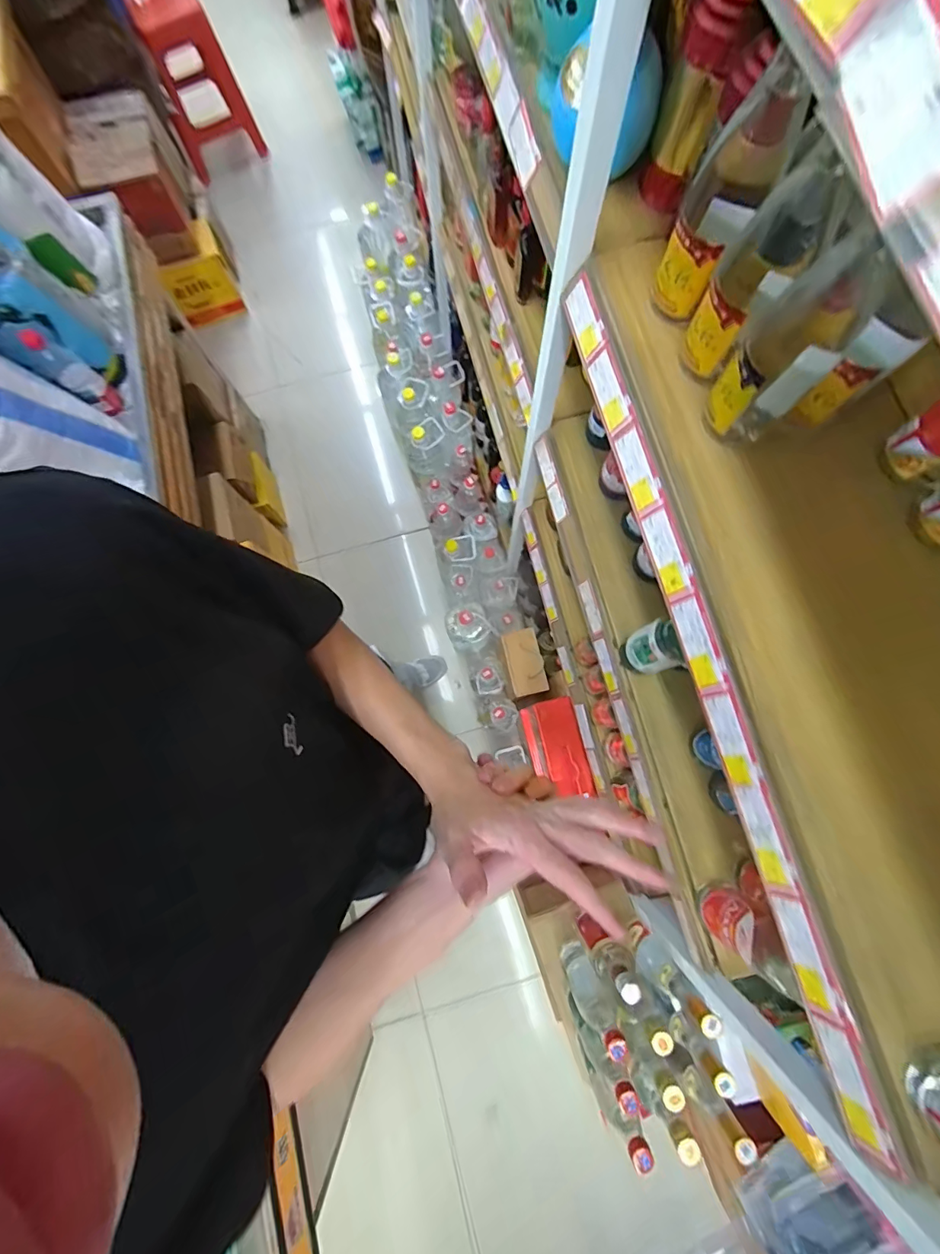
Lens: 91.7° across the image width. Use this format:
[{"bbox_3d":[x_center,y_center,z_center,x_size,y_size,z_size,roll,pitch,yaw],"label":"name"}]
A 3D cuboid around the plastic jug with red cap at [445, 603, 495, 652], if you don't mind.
[{"bbox_3d":[-0.006,0.001,1.538,0.138,0.265,0.126,0,78,1],"label":"plastic jug with red cap"}]

